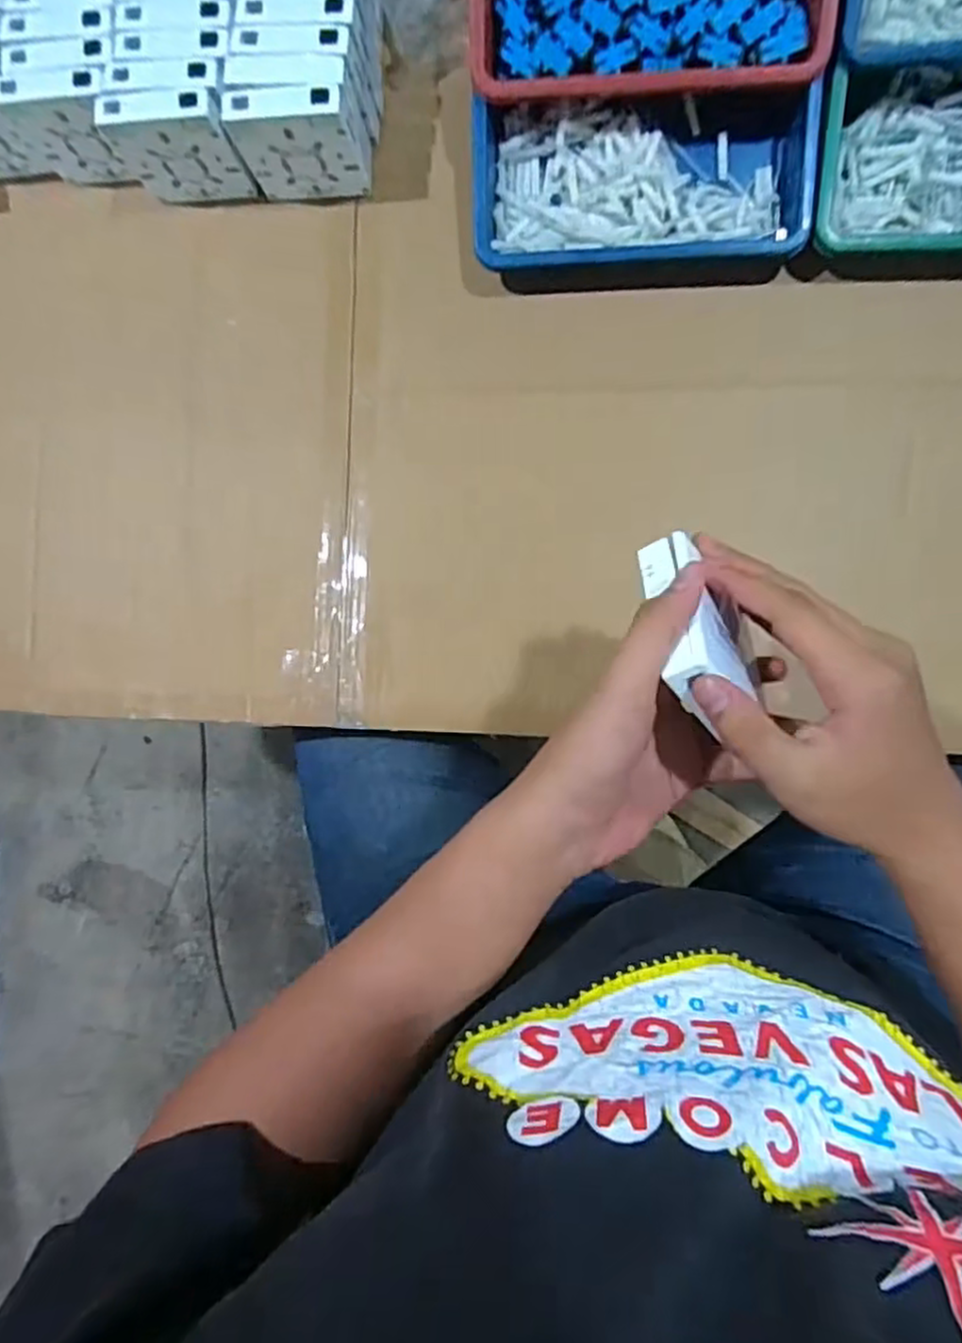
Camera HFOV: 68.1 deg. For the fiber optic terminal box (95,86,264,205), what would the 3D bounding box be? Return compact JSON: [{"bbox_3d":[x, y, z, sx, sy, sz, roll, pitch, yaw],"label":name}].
[{"bbox_3d":[-0.227,-0.399,0.544,0.090,0.087,0.026,1,89,7],"label":"fiber optic terminal box"}]

